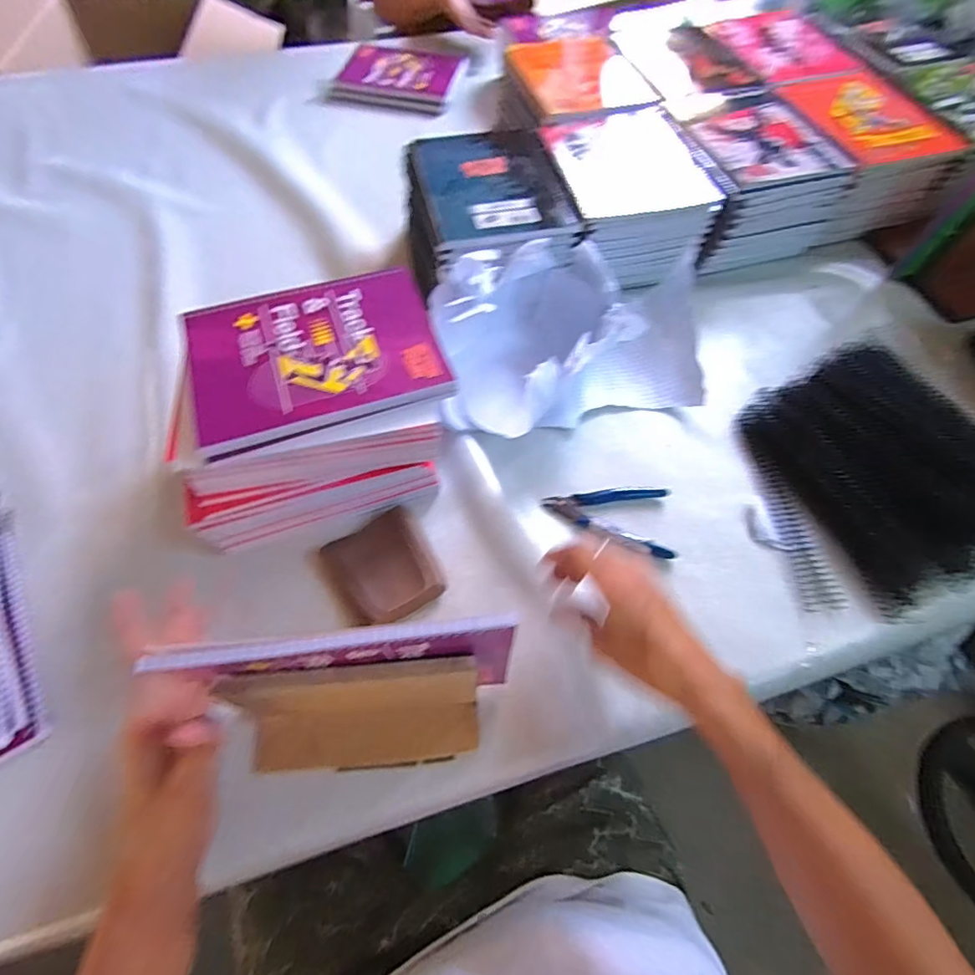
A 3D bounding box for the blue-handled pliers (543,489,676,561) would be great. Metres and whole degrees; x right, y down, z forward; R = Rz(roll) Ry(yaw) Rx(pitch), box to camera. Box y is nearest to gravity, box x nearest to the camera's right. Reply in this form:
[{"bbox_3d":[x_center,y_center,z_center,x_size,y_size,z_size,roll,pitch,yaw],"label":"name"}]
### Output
[{"bbox_3d":[0.115,0.027,0.473,0.120,0.011,0.072,6,61,2],"label":"blue-handled pliers"}]

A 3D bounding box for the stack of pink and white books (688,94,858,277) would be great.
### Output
[{"bbox_3d":[0.334,-0.404,0.658,0.188,0.094,0.202,-14,62,-9],"label":"stack of pink and white books"}]

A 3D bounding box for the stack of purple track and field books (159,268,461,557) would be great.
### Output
[{"bbox_3d":[-0.156,-0.065,0.461,0.231,0.138,0.181,-16,62,-9],"label":"stack of purple track and field books"}]

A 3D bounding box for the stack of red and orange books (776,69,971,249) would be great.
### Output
[{"bbox_3d":[0.500,-0.459,0.688,0.173,0.095,0.223,-10,62,-7],"label":"stack of red and orange books"}]

